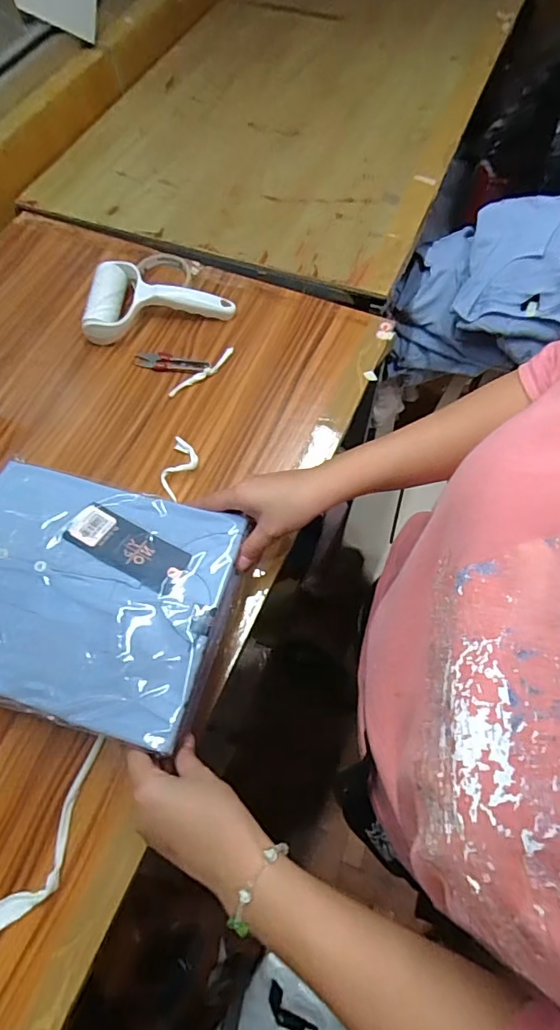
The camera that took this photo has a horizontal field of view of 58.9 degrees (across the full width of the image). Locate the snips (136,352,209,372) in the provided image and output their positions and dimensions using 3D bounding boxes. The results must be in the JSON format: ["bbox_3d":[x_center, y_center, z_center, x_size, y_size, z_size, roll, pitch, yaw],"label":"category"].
[{"bbox_3d":[-0.138,-0.193,0.629,0.094,0.005,0.025,7,65,4],"label":"snips"}]

